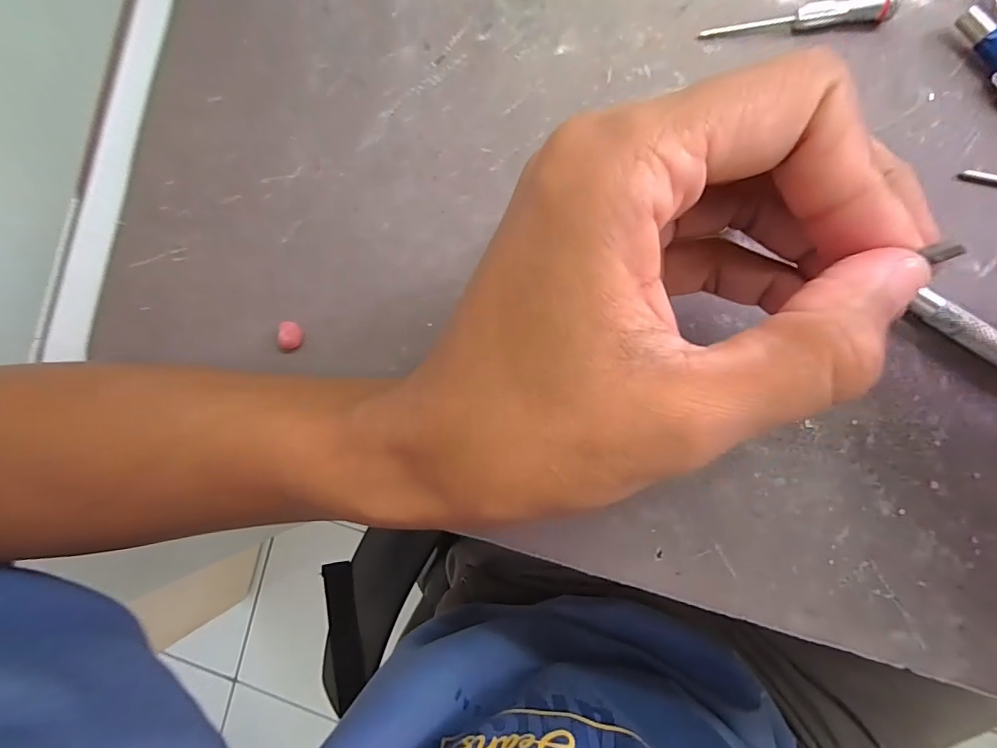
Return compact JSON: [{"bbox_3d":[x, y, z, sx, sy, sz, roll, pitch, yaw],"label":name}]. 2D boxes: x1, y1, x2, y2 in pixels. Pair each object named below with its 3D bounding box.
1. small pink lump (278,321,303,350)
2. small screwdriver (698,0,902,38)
[{"bbox_3d":[-0.081,-0.015,0.176,0.007,0.006,0.011,12,89,10],"label":"small pink lump"},{"bbox_3d":[0.103,-0.123,0.155,0.059,0.009,0.007,1,87,9],"label":"small screwdriver"}]

